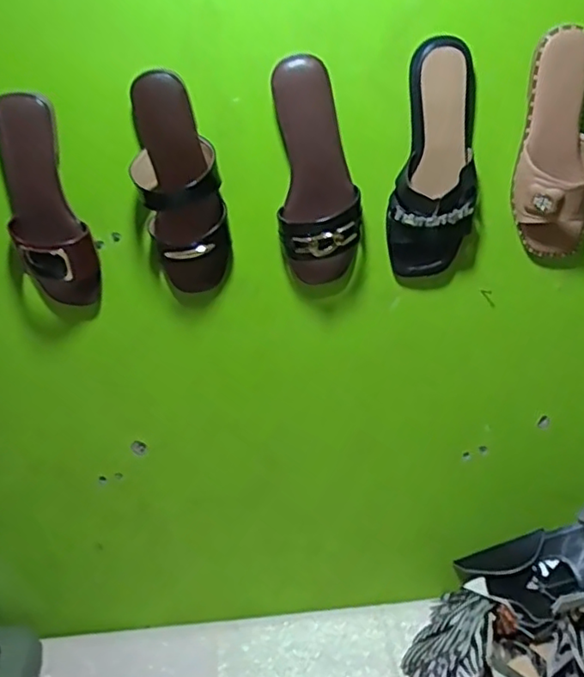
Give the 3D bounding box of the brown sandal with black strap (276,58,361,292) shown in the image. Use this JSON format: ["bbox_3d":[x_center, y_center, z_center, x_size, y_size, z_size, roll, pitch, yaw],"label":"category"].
[{"bbox_3d":[0.029,-0.173,0.682,0.091,0.234,0.053,-4,25,3],"label":"brown sandal with black strap"}]

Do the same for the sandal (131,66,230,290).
[{"bbox_3d":[-0.117,-0.154,0.669,0.090,0.227,0.079,-8,25,-6],"label":"sandal"}]

